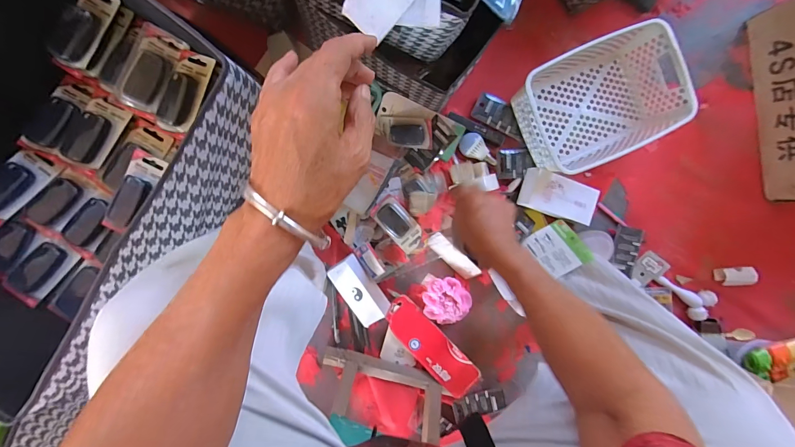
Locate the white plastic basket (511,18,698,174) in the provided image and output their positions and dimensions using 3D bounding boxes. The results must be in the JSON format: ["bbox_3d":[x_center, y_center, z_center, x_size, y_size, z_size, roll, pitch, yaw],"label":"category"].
[{"bbox_3d":[0.378,-0.229,0.652,0.292,0.094,0.196,-25,95,-2],"label":"white plastic basket"}]

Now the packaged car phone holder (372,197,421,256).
[{"bbox_3d":[0.002,0.001,0.671,0.057,0.028,0.109,-41,96,0],"label":"packaged car phone holder"}]

